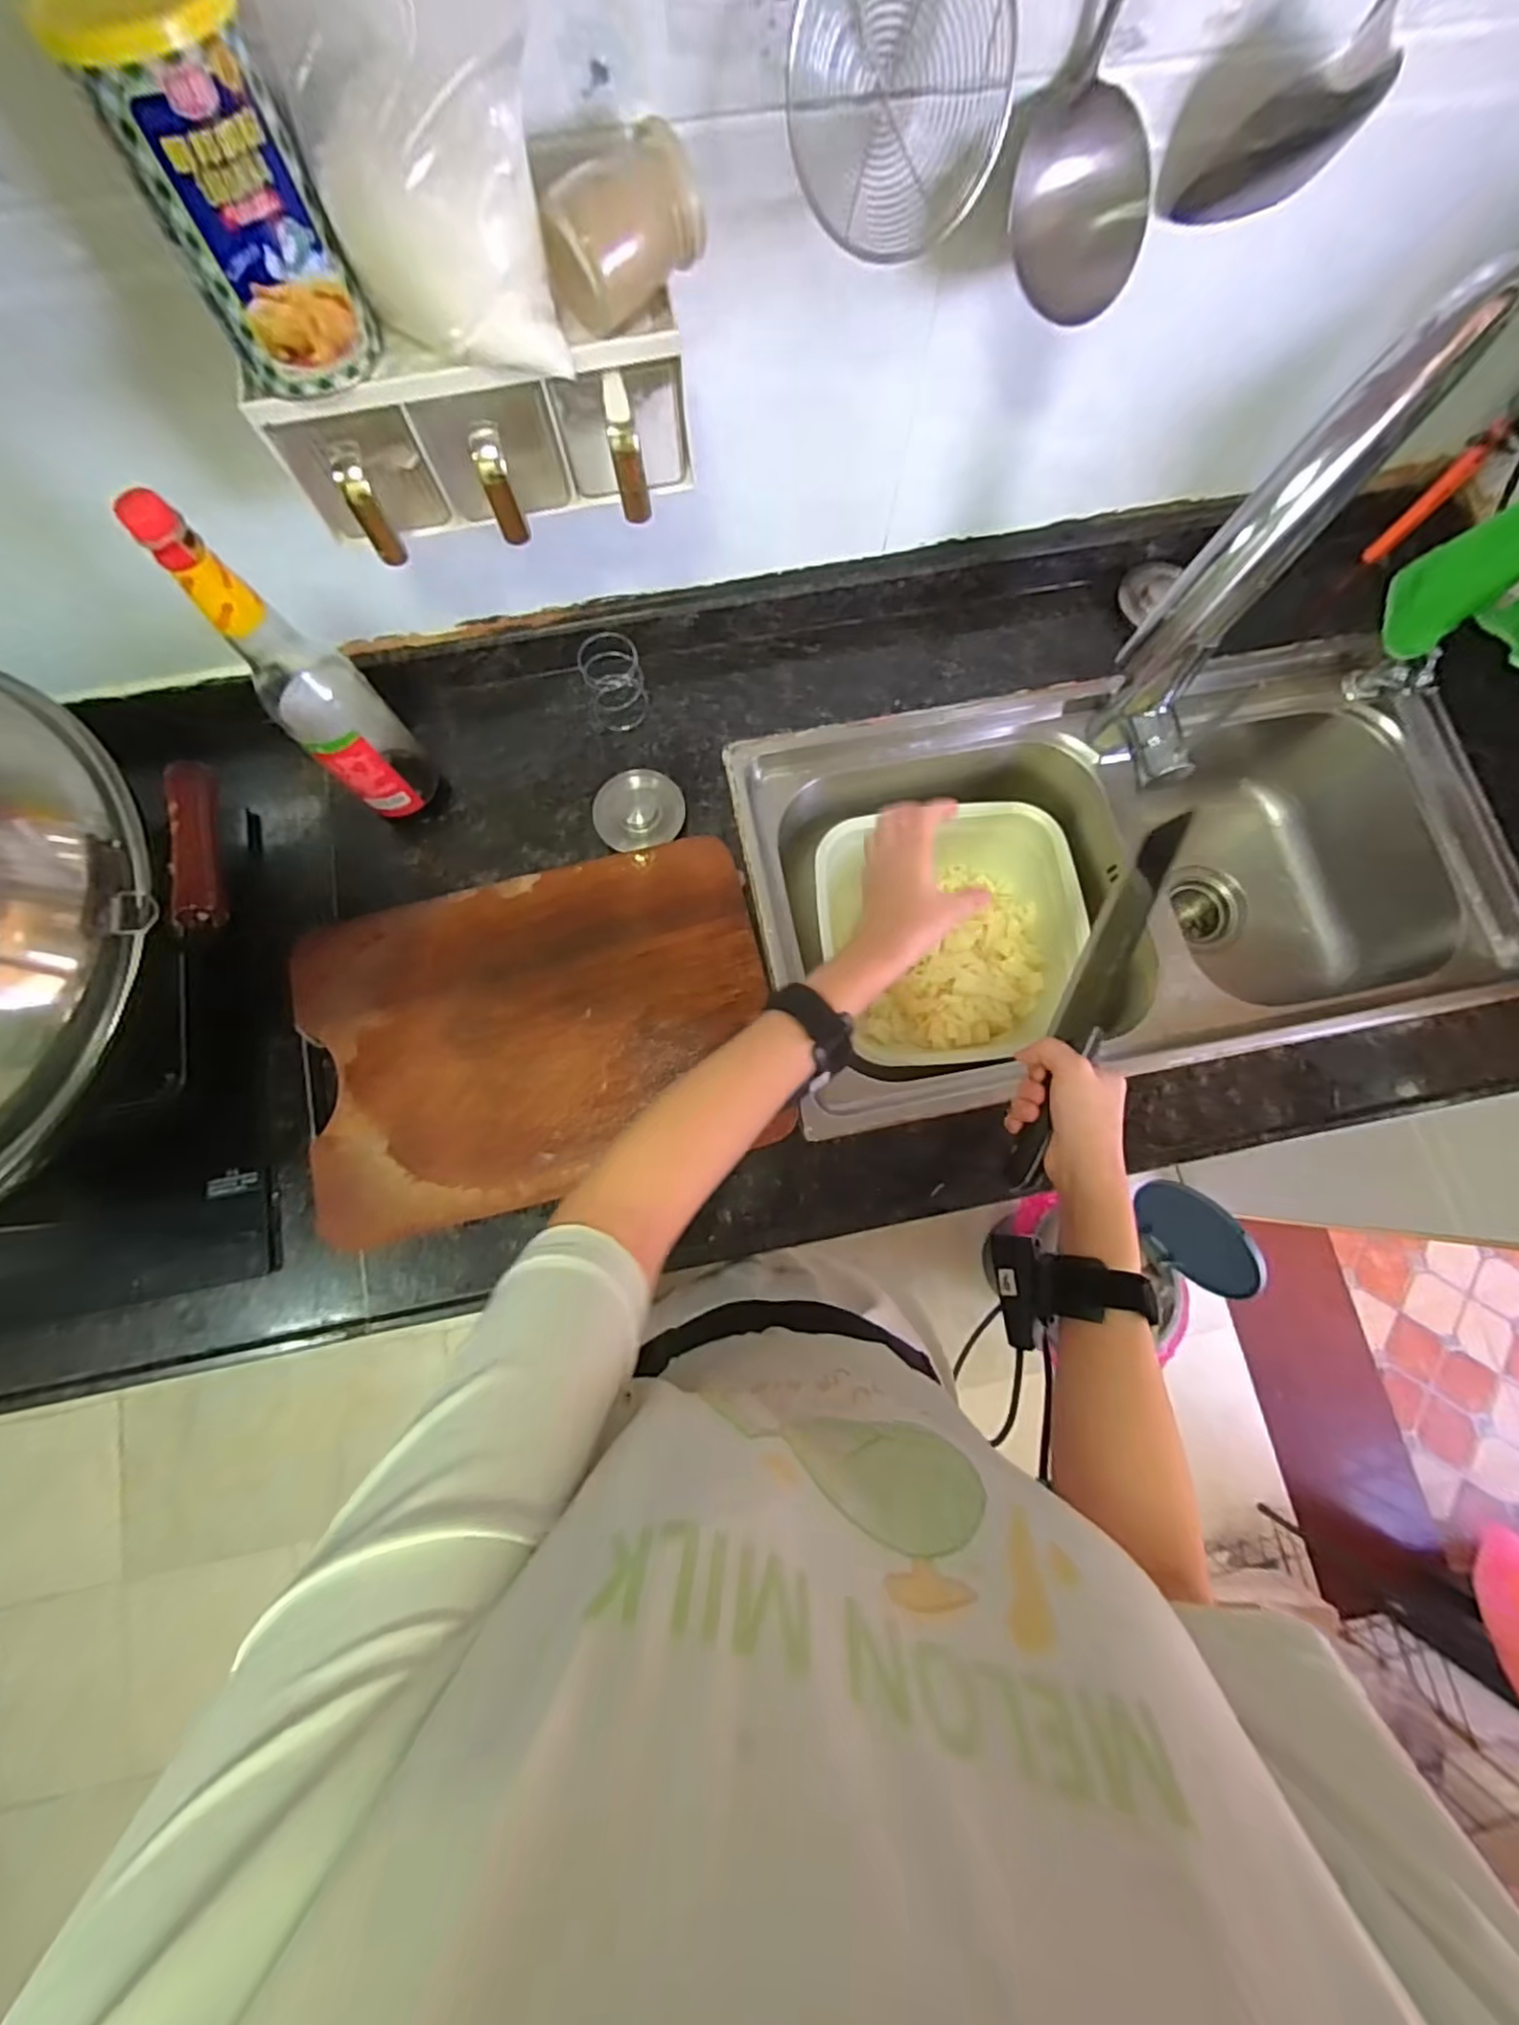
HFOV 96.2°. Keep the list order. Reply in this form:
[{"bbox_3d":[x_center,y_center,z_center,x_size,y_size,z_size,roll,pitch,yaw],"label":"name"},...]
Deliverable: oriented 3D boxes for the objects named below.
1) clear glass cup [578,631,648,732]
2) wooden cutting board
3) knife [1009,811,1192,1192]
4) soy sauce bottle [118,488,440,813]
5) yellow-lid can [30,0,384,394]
[{"bbox_3d":[-0.135,-0.308,0.633,0.053,0.061,0.061,-13,78,-3],"label":"clear glass cup"},{"bbox_3d":[-0.181,0.014,0.575,0.376,0.037,0.265,-16,78,-4],"label":"wooden cutting board"},{"bbox_3d":[0.248,-0.005,0.514,0.027,0.086,0.290,25,83,5],"label":"knife"},{"bbox_3d":[-0.314,-0.224,0.495,0.063,0.283,0.055,-42,81,-9],"label":"soy sauce bottle"},{"bbox_3d":[-0.242,-0.374,0.312,0.069,0.111,0.072,-27,79,-6],"label":"yellow-lid can"}]

